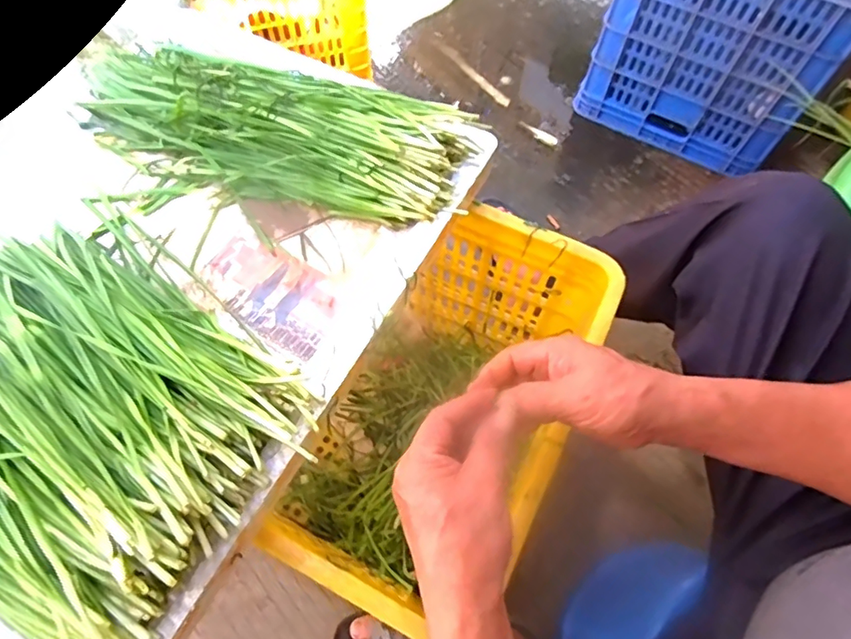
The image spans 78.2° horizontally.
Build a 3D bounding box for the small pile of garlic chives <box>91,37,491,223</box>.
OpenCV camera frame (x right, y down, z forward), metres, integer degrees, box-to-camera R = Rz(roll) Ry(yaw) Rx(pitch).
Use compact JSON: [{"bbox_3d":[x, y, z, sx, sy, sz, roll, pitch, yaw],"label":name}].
[{"bbox_3d":[-0.175,-0.193,0.546,0.437,0.072,0.171,14,65,6],"label":"small pile of garlic chives"}]

